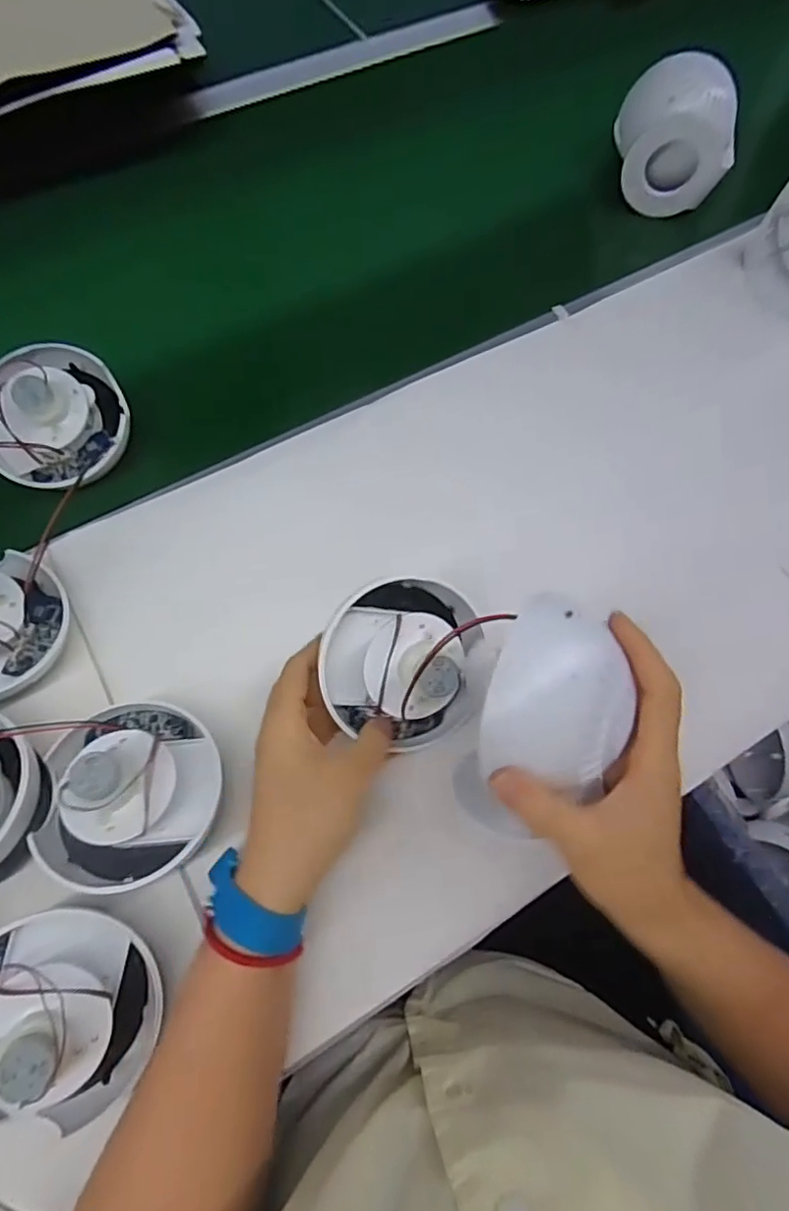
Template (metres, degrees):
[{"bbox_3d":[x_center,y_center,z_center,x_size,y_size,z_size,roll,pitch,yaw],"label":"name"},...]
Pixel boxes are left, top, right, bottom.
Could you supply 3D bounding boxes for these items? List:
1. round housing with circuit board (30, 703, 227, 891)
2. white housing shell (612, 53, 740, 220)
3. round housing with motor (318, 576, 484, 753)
[{"bbox_3d":[-0.155,0.104,0.337,0.096,0.057,0.103,1,69,-2],"label":"round housing with circuit board"},{"bbox_3d":[0.271,-0.456,0.573,0.096,0.074,0.106,3,69,-1],"label":"white housing shell"},{"bbox_3d":[0.005,0.032,0.368,0.094,0.064,0.099,1,69,-2],"label":"round housing with motor"}]

